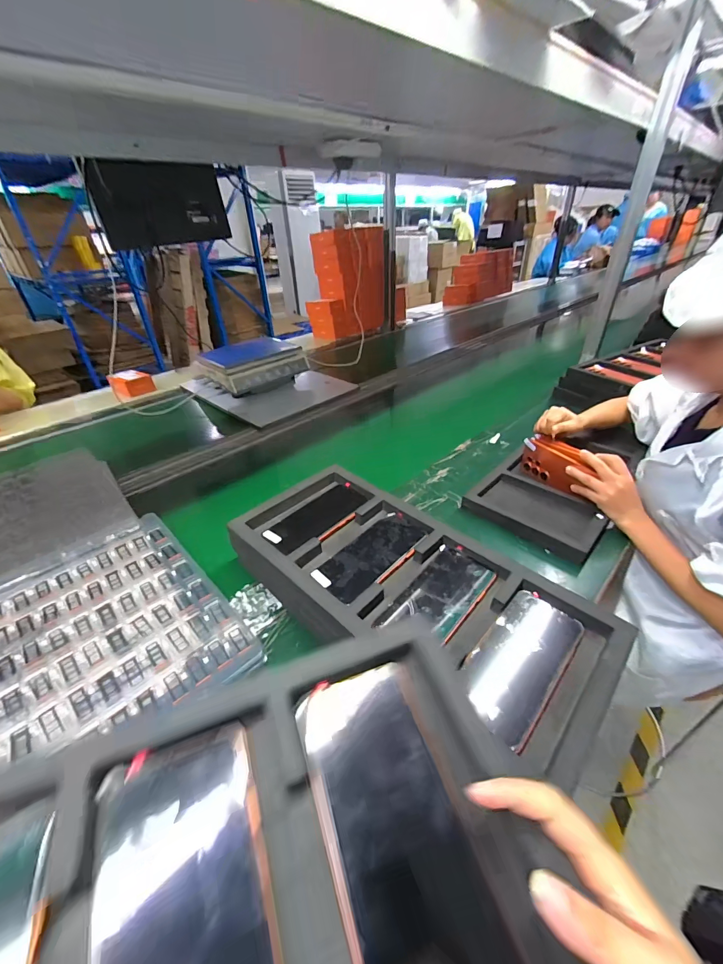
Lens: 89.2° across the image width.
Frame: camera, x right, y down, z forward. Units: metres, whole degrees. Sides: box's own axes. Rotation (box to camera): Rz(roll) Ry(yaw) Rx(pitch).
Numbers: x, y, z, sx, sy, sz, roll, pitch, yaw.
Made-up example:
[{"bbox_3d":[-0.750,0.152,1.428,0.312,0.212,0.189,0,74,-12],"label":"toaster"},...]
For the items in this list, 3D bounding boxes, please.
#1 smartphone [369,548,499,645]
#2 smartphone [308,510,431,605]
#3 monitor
[{"bbox_3d":[0.097,0.138,0.449,0.079,0.015,0.158,24,42,33],"label":"smartphone"},{"bbox_3d":[0.018,0.098,0.512,0.080,0.012,0.170,26,44,36],"label":"smartphone"},{"bbox_3d":[-0.567,-0.800,1.068,0.364,0.189,0.070,-20,39,-29],"label":"monitor"}]

